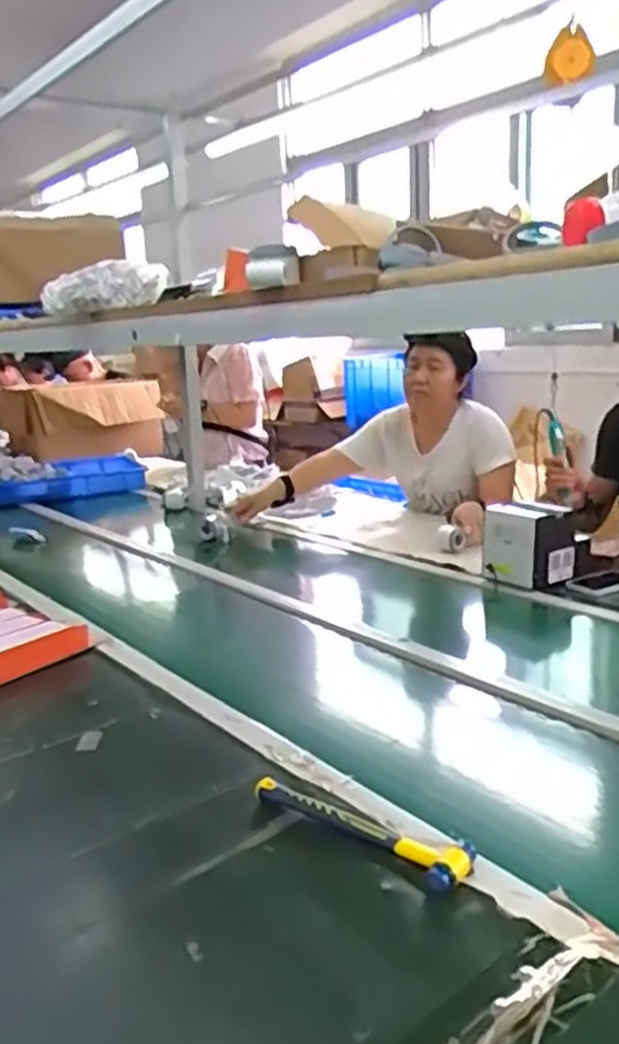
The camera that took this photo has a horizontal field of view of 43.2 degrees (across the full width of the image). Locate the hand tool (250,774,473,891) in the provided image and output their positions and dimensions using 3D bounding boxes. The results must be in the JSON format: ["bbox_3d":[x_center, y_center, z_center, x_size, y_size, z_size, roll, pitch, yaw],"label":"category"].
[{"bbox_3d":[0.049,0.302,0.784,0.243,0.022,0.056,10,21,42],"label":"hand tool"}]

